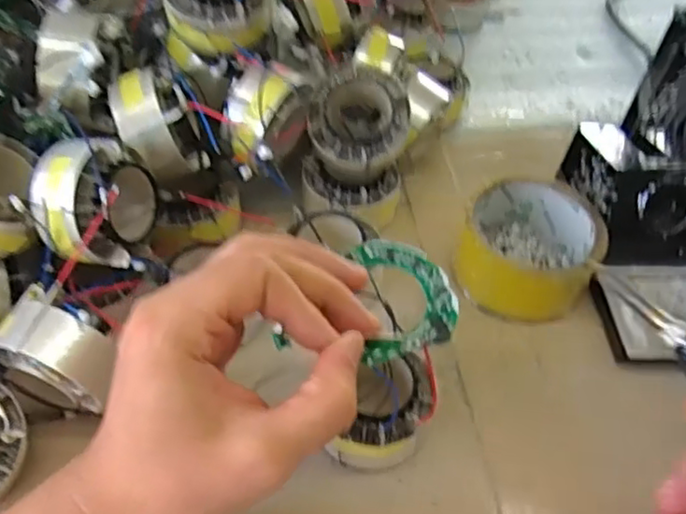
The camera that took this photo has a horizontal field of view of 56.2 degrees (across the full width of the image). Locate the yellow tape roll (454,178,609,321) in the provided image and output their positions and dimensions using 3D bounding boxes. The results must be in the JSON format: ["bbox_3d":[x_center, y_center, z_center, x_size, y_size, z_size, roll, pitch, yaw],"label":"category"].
[{"bbox_3d":[0.119,-0.008,0.417,0.082,0.047,0.094,15,51,10],"label":"yellow tape roll"}]

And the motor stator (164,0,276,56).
[{"bbox_3d":[-0.075,-0.156,0.387,0.060,0.043,0.060,-9,51,-10],"label":"motor stator"}]

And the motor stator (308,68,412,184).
[{"bbox_3d":[0.012,-0.086,0.424,0.064,0.069,0.031,-20,14,-5],"label":"motor stator"}]

